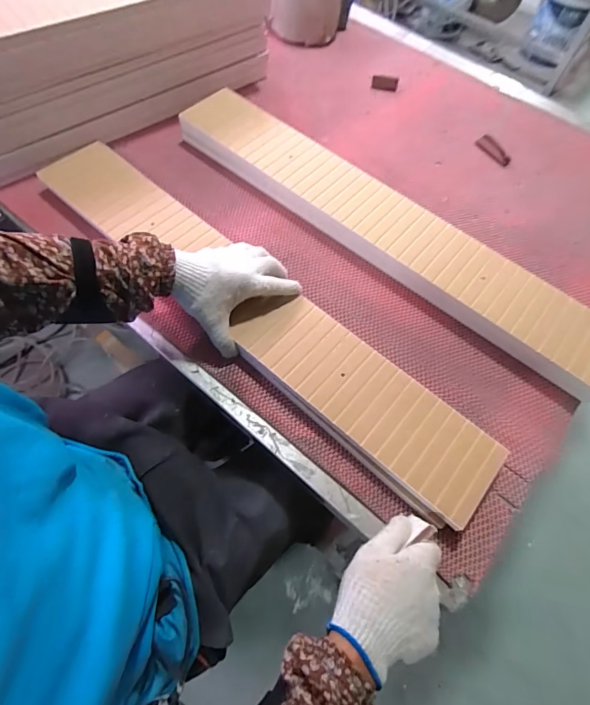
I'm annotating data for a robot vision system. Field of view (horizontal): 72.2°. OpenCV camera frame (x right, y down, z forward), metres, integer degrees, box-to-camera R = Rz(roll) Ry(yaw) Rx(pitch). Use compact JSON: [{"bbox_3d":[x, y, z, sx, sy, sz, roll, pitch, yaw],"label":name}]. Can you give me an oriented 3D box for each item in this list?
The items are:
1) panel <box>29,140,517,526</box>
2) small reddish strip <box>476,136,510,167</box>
[{"bbox_3d":[-0.069,-0.066,0.547,0.731,0.025,0.121,40,67,15],"label":"panel"},{"bbox_3d":[0.373,-0.378,0.759,0.025,0.014,0.076,-30,68,-17],"label":"small reddish strip"}]

